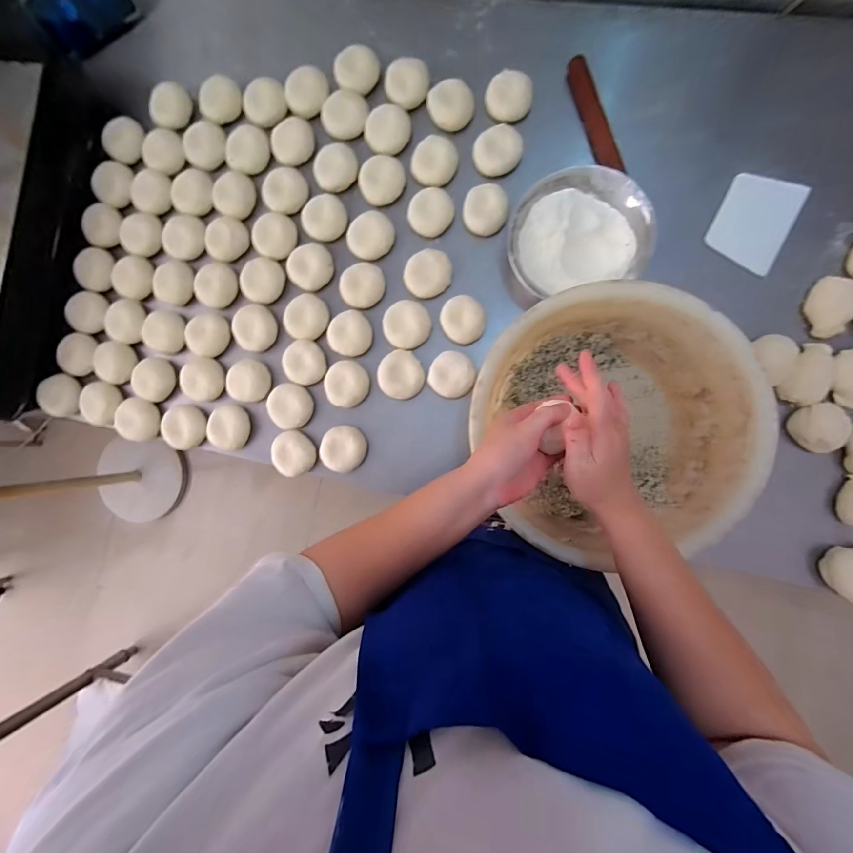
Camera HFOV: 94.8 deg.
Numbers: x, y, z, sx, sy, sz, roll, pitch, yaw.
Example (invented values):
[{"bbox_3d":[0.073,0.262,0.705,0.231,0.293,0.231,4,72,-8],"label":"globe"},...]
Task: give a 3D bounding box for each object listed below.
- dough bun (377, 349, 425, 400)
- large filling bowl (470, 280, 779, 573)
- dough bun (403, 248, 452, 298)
[{"bbox_3d":[-0.038,-0.079,0.600,0.068,0.020,0.071,0,88,7],"label":"dough bun"},{"bbox_3d":[0.226,-0.003,0.499,0.316,0.109,0.308,0,86,6],"label":"large filling bowl"},{"bbox_3d":[0.003,-0.231,0.595,0.071,0.028,0.062,-22,85,6],"label":"dough bun"}]

